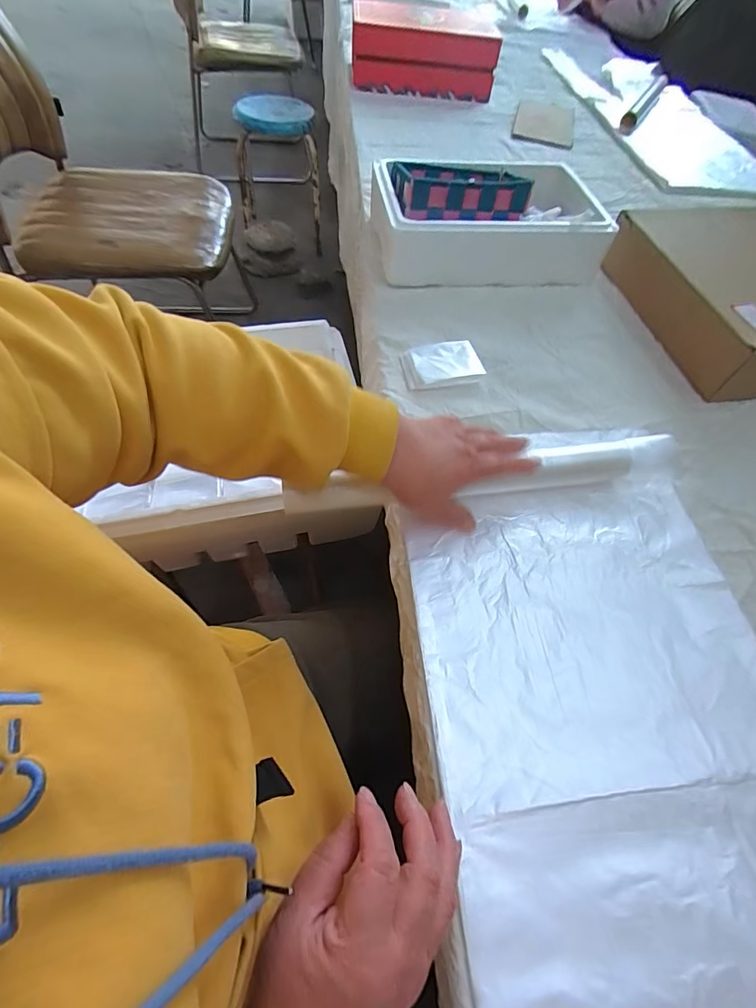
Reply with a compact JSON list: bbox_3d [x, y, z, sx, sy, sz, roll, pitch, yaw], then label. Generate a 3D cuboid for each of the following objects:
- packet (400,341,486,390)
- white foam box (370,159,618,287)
[{"bbox_3d":[0.081,-0.174,0.565,0.095,0.016,0.062,-7,60,-8],"label":"packet"},{"bbox_3d":[0.160,-0.422,0.672,0.312,0.098,0.193,-4,59,-6],"label":"white foam box"}]

